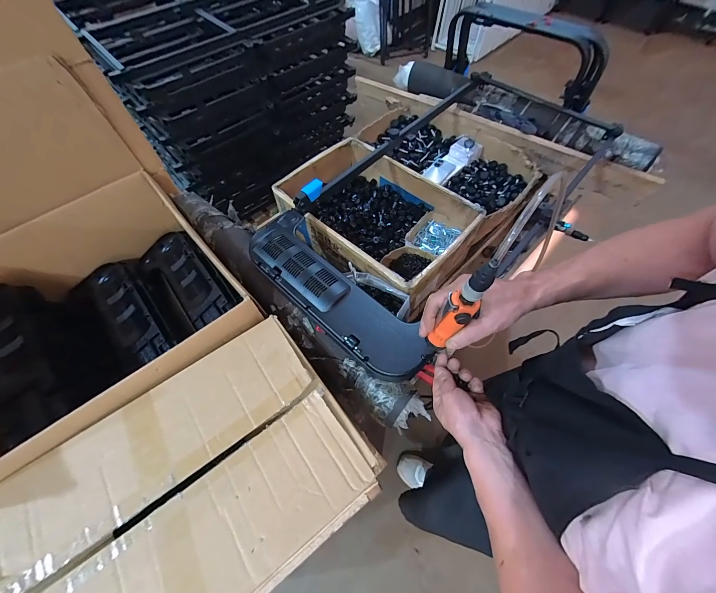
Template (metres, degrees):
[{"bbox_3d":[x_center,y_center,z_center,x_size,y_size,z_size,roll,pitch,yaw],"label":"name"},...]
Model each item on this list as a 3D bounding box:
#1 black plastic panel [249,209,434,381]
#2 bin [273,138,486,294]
[{"bbox_3d":[-0.058,-0.011,0.646,0.143,0.037,0.475,-41,69,-19],"label":"black plastic panel"},{"bbox_3d":[0.045,-0.239,0.907,0.529,0.143,0.369,39,68,21],"label":"bin"}]

